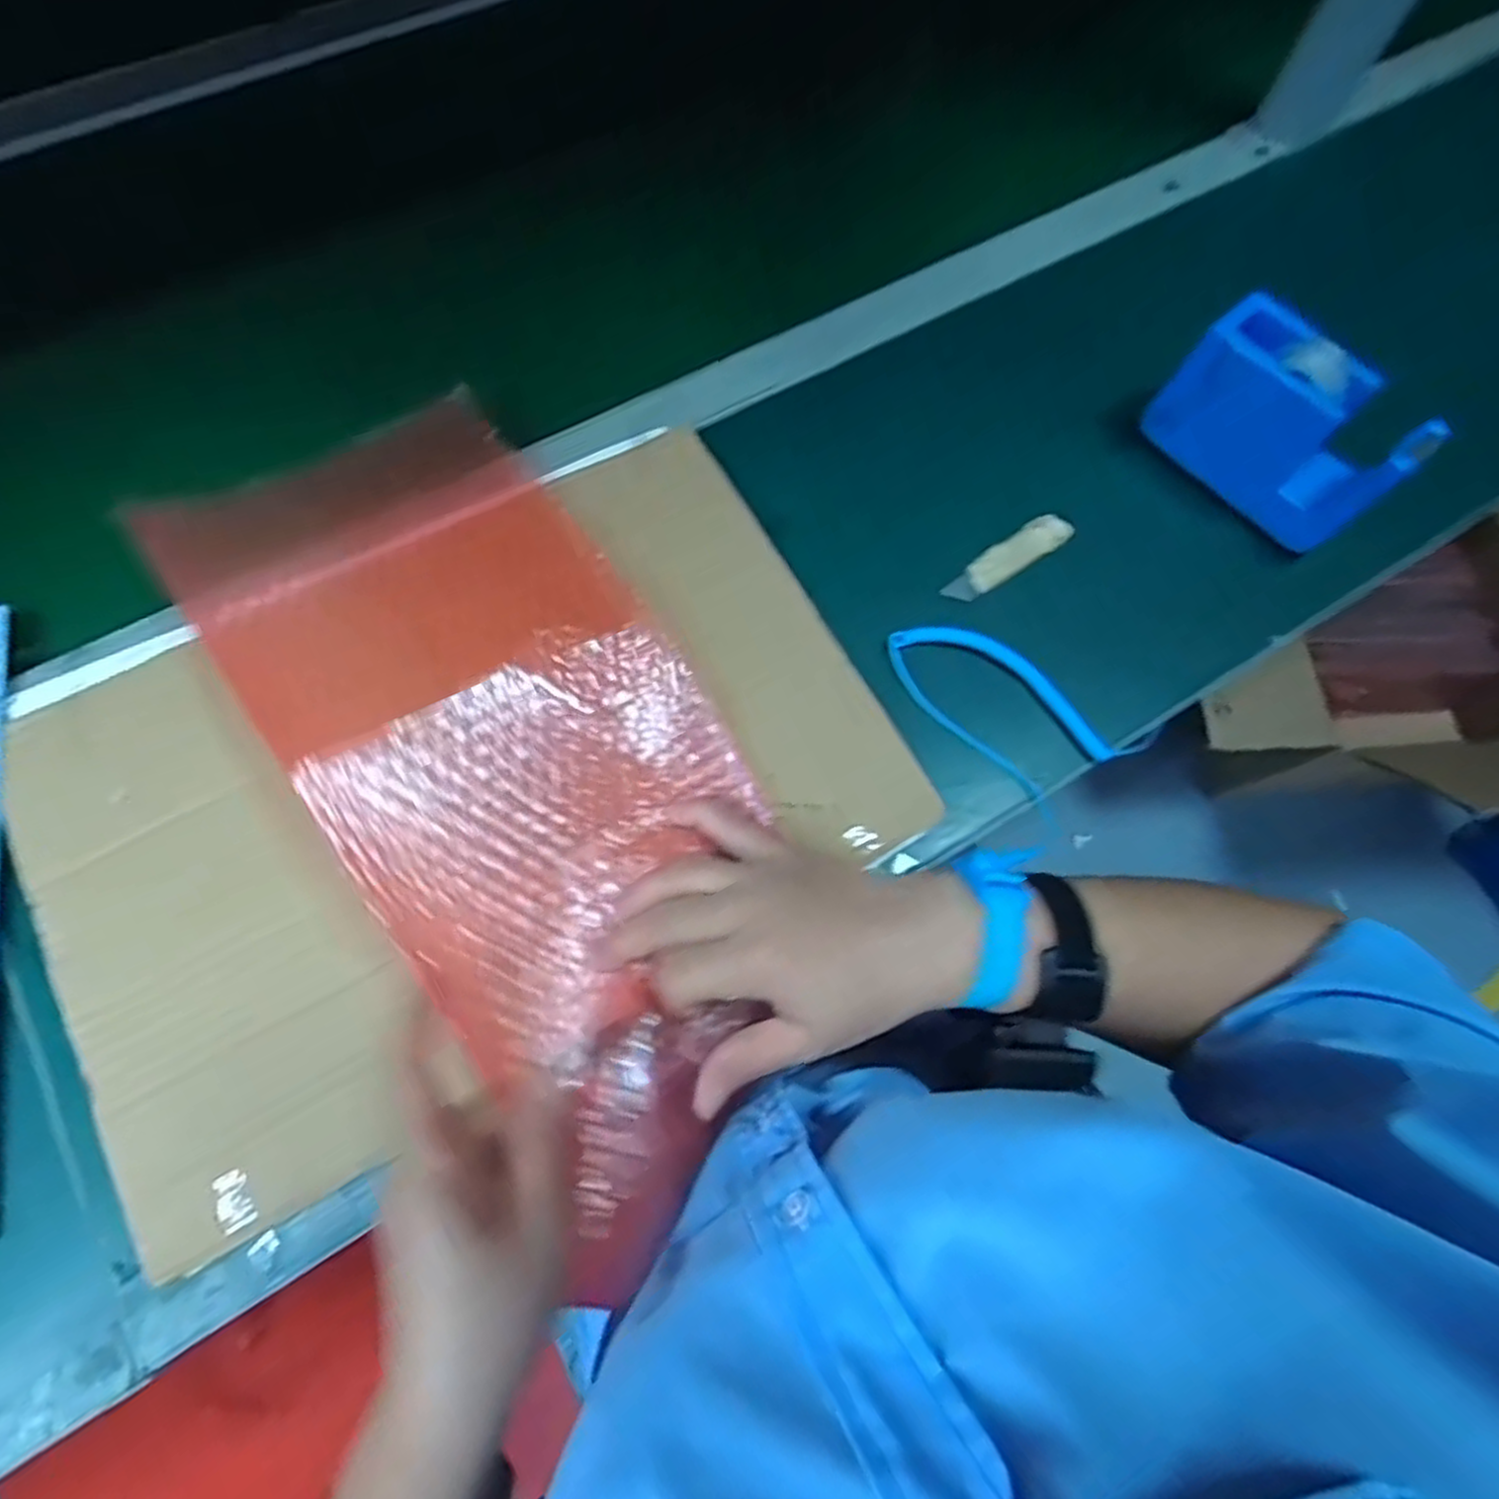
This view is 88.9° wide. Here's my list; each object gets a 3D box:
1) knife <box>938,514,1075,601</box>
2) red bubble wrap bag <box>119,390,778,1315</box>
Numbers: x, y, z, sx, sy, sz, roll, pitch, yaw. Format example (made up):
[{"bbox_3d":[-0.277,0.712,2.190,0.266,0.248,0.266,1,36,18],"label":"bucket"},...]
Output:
[{"bbox_3d":[0.155,-0.114,0.455,0.081,0.017,0.022,-32,76,-13],"label":"knife"},{"bbox_3d":[-0.097,0.018,0.363,0.180,0.023,0.374,-30,89,-30],"label":"red bubble wrap bag"}]

